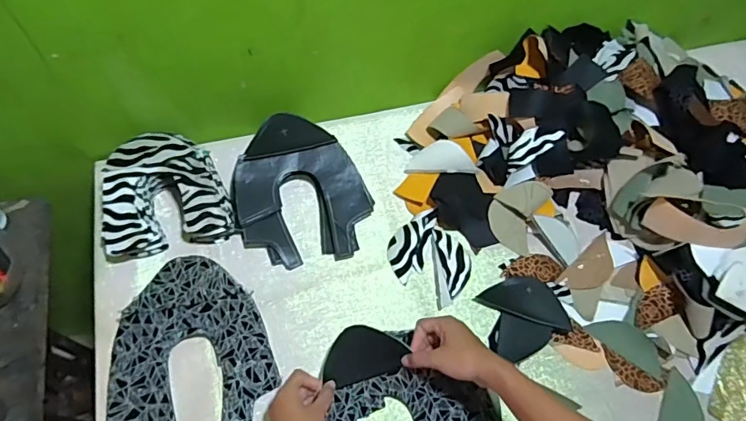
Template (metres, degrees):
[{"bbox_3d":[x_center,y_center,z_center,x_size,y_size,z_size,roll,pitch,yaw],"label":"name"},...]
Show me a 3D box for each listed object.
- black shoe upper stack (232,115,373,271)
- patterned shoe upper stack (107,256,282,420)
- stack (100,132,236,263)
[{"bbox_3d":[-0.109,-0.038,0.733,0.196,0.064,0.230,-12,63,-9],"label":"black shoe upper stack"},{"bbox_3d":[-0.230,0.178,0.624,0.190,0.019,0.235,-10,73,-14],"label":"patterned shoe upper stack"},{"bbox_3d":[-0.297,-0.028,0.705,0.166,0.083,0.159,-14,64,-10],"label":"stack"}]

